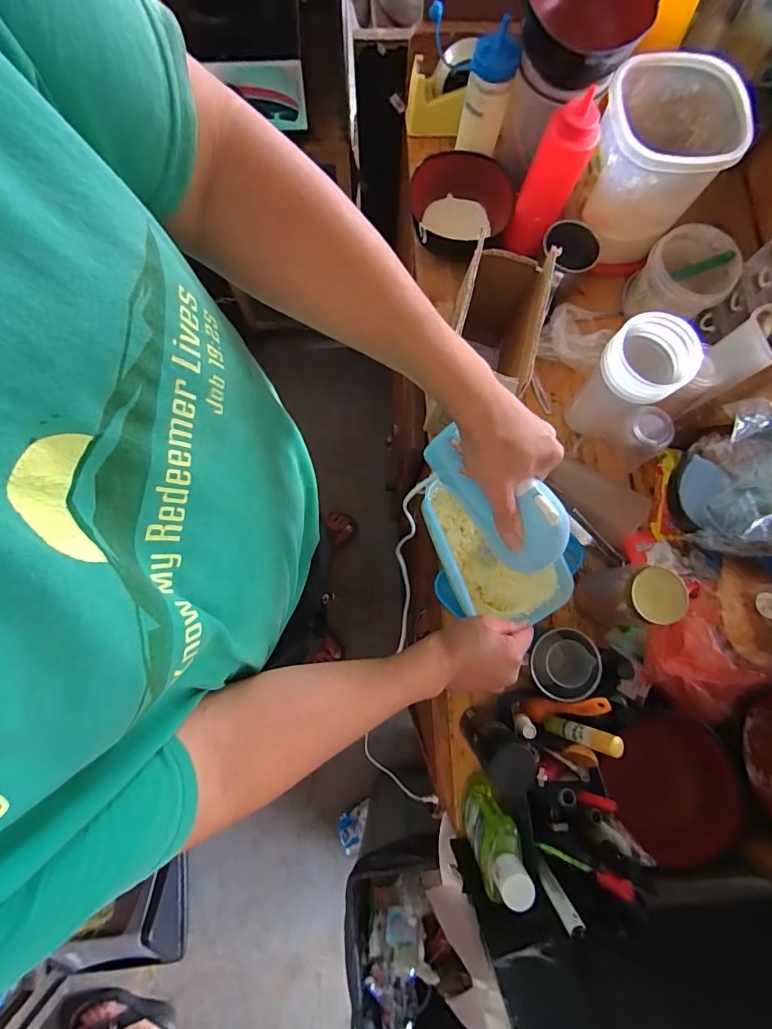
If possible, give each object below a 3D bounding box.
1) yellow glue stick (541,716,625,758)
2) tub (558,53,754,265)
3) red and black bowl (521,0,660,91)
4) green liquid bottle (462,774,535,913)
[{"bbox_3d":[0.224,0.253,0.503,0.016,0.093,0.022,10,78,-27],"label":"yellow glue stick"},{"bbox_3d":[0.364,-0.484,0.612,0.173,0.150,0.164,17,80,3],"label":"tub"},{"bbox_3d":[0.237,-0.610,0.538,0.152,0.071,0.141,0,80,0],"label":"red and black bowl"},{"bbox_3d":[0.114,0.351,0.468,0.037,0.158,0.073,-2,80,-1],"label":"green liquid bottle"}]

